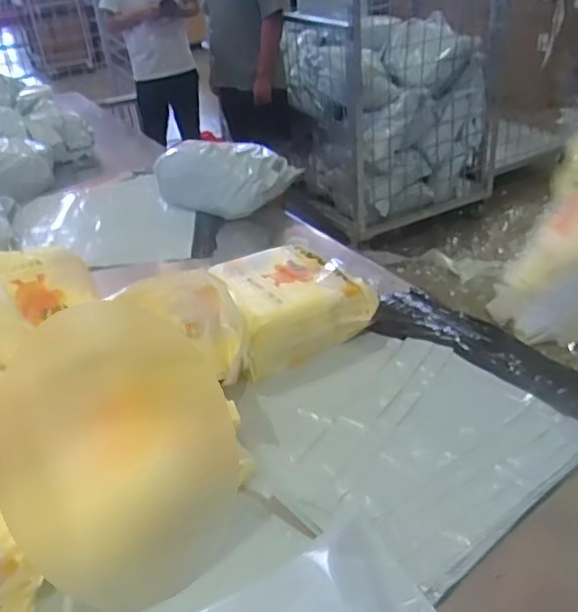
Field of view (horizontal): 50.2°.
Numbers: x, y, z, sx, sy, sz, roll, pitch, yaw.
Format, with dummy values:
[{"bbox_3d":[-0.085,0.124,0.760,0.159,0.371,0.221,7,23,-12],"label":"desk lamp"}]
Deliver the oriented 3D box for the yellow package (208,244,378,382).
[{"bbox_3d":[-0.002,-0.007,1.107,0.235,0.124,0.207,-17,34,-19],"label":"yellow package"}]

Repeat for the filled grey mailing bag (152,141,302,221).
[{"bbox_3d":[-0.167,-0.339,1.611,0.375,0.161,0.169,-4,32,1],"label":"filled grey mailing bag"}]

